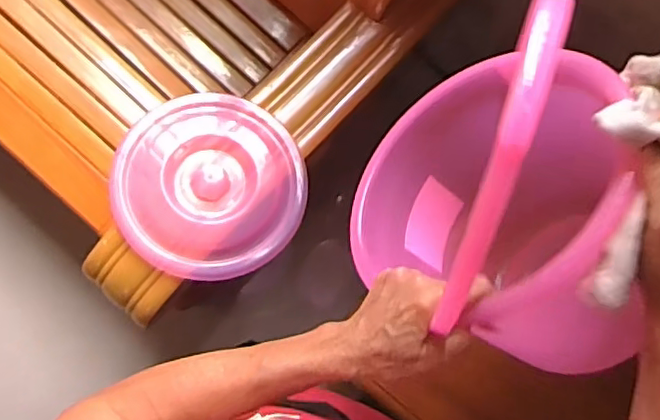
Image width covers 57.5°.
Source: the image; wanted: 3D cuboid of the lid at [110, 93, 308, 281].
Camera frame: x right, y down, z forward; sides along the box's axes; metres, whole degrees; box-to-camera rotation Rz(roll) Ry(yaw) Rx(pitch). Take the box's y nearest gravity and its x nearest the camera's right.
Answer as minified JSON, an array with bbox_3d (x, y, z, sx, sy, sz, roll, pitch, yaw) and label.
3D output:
[{"bbox_3d":[-0.157,-0.037,0.799,0.240,0.055,0.248,1,82,-5],"label":"lid"}]

